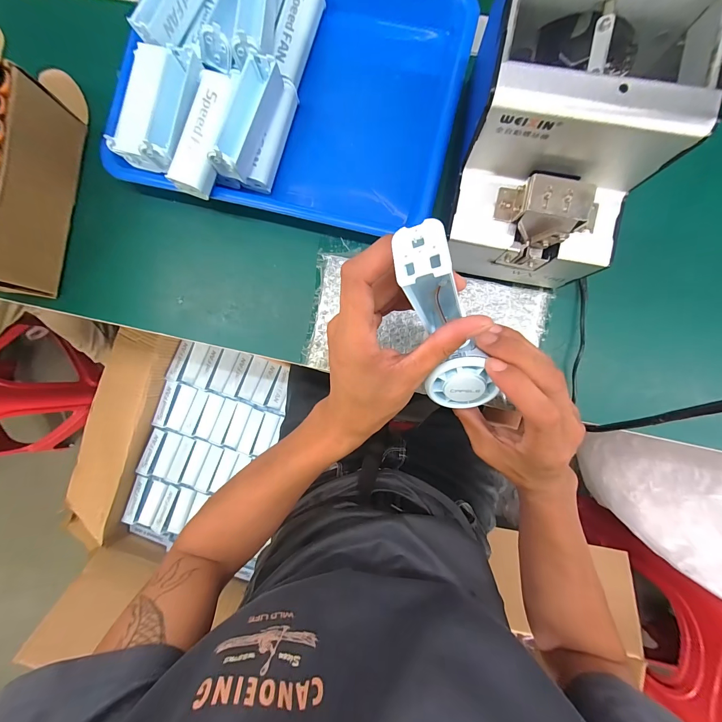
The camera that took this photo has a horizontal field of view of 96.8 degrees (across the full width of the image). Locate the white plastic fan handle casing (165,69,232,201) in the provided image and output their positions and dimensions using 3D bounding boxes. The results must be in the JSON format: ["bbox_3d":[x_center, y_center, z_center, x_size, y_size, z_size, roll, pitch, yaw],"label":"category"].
[{"bbox_3d":[-0.142,-0.207,0.293,0.029,0.021,0.105,18,89,3],"label":"white plastic fan handle casing"}]

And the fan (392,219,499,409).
[{"bbox_3d":[0.054,-0.013,0.206,0.042,0.147,0.042,-34,52,1],"label":"fan"}]

